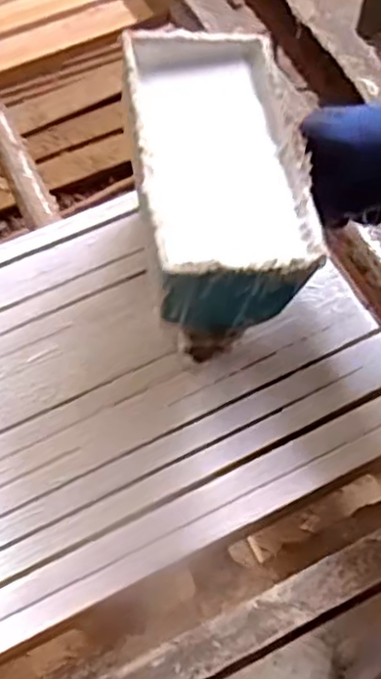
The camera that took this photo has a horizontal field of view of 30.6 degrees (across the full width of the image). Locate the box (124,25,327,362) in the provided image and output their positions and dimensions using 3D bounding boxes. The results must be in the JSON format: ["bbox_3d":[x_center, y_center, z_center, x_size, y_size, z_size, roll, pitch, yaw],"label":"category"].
[{"bbox_3d":[0.021,-0.107,0.462,0.106,0.103,0.195,-6,72,1],"label":"box"}]

